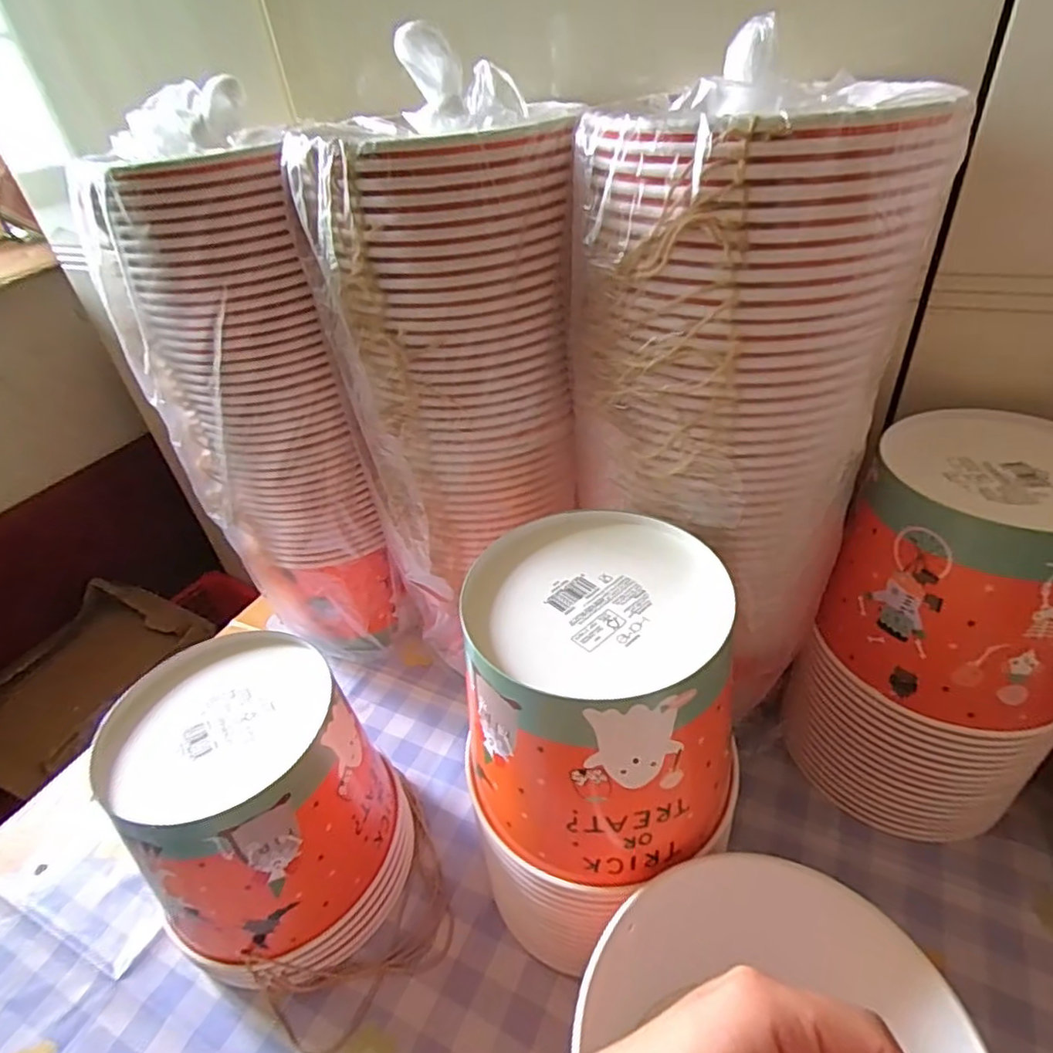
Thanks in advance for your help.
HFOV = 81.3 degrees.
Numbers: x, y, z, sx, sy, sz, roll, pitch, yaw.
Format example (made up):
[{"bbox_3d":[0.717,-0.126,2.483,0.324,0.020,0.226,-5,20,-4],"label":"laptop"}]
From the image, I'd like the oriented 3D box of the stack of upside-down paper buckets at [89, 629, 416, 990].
[{"bbox_3d":[-0.160,0.179,0.397,0.138,0.173,0.139,-23,40,-19],"label":"stack of upside-down paper buckets"}]

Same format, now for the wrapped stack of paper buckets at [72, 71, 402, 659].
[{"bbox_3d":[-0.194,-0.071,0.473,0.134,0.403,0.135,-27,42,-24],"label":"wrapped stack of paper buckets"}]

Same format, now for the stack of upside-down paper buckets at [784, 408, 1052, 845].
[{"bbox_3d":[0.281,0.073,0.405,0.149,0.245,0.139,-29,43,-26],"label":"stack of upside-down paper buckets"}]

